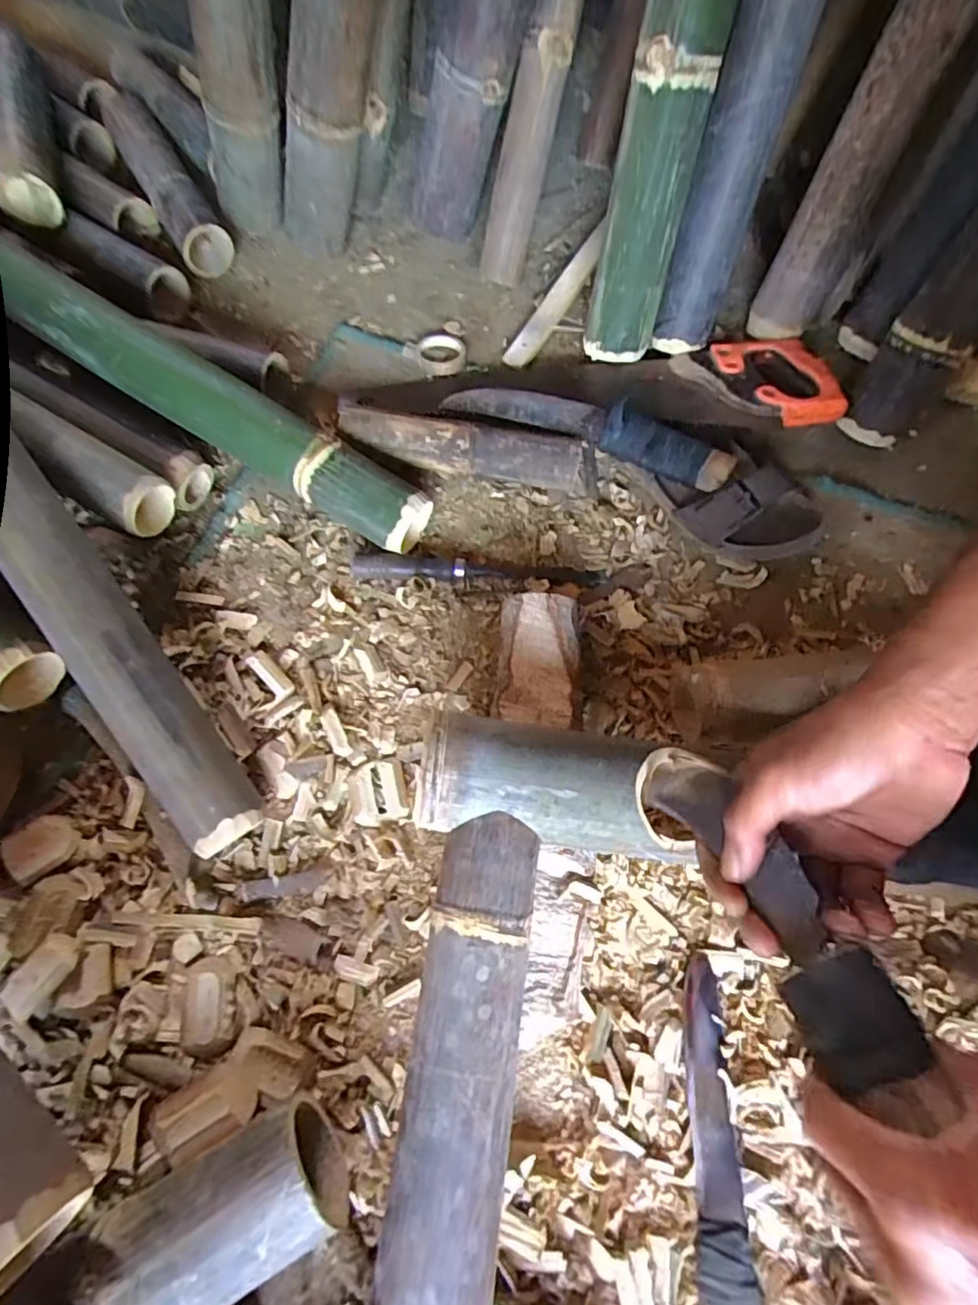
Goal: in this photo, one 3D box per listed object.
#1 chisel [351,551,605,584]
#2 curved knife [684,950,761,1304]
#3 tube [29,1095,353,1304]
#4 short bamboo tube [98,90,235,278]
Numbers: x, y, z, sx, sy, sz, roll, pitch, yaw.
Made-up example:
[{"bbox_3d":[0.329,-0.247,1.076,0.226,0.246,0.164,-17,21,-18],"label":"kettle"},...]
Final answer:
[{"bbox_3d":[-0.011,-0.084,0.571,0.242,0.018,0.024,1,70,1],"label":"chisel"},{"bbox_3d":[0.158,0.362,0.402,0.038,0.023,0.268,1,70,1],"label":"curved knife"},{"bbox_3d":[-0.361,0.464,0.338,0.585,0.083,0.090,-27,72,-9],"label":"tube"},{"bbox_3d":[-0.407,-0.585,0.734,0.058,0.067,0.295,-32,73,-10],"label":"short bamboo tube"}]

